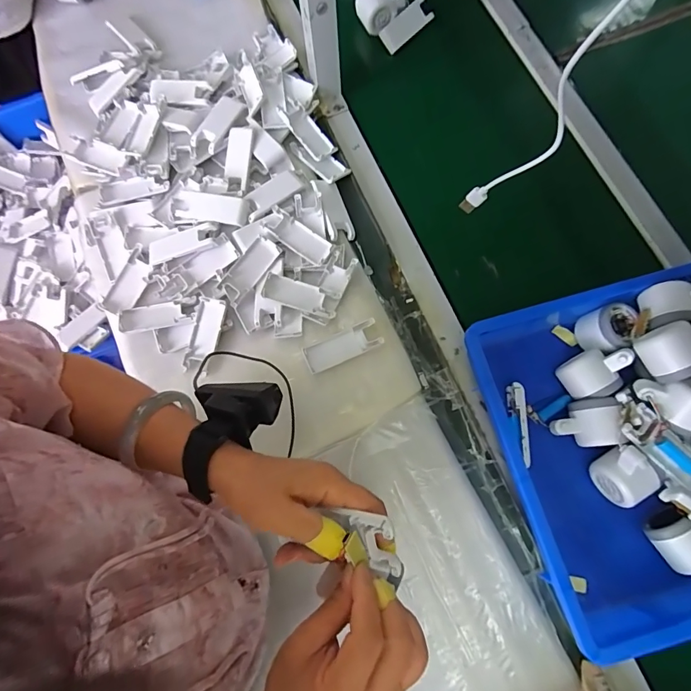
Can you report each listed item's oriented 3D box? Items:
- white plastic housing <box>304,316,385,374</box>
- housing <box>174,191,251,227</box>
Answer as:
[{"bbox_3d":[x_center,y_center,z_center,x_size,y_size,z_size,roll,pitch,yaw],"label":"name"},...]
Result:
[{"bbox_3d":[-0.004,0.001,0.556,0.100,0.009,0.038,-23,75,-6],"label":"white plastic housing"},{"bbox_3d":[-0.189,-0.193,0.592,0.107,0.012,0.041,9,76,4],"label":"housing"}]

